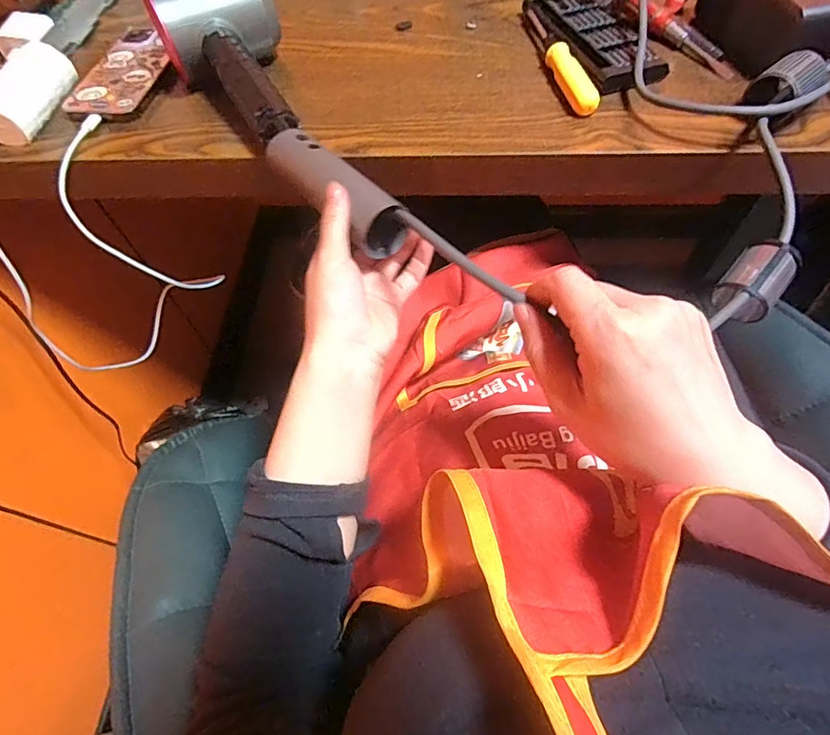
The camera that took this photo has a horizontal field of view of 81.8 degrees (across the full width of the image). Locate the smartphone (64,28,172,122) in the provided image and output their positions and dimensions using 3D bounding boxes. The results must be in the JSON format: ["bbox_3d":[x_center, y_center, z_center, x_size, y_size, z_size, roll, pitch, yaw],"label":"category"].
[{"bbox_3d":[-0.264,-0.274,0.447,0.068,0.012,0.133,5,60,7],"label":"smartphone"}]

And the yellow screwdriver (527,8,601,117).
[{"bbox_3d":[0.125,-0.276,0.426,0.020,0.019,0.154,-12,59,-4],"label":"yellow screwdriver"}]

